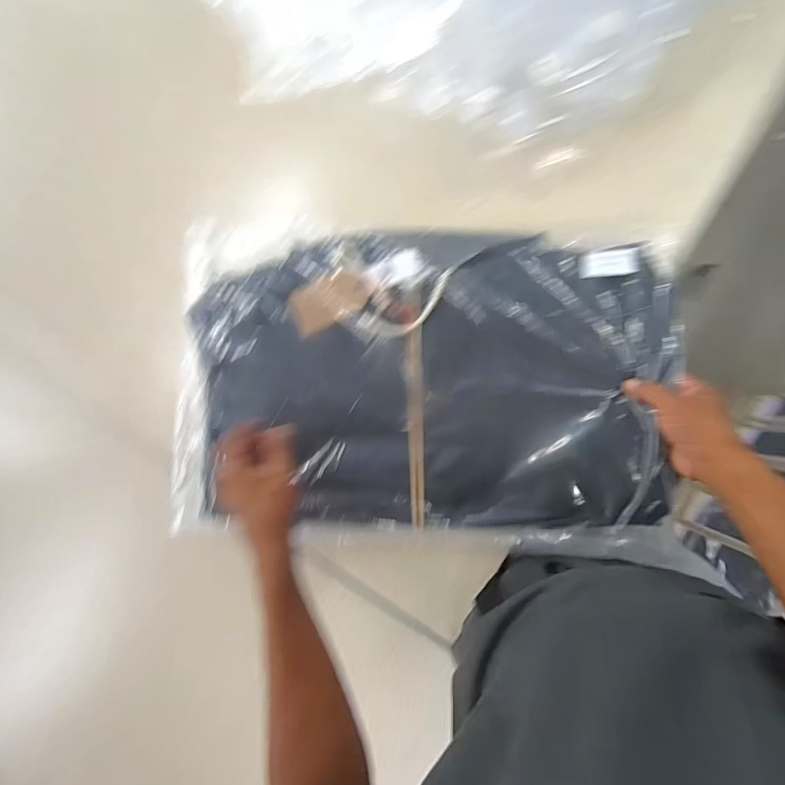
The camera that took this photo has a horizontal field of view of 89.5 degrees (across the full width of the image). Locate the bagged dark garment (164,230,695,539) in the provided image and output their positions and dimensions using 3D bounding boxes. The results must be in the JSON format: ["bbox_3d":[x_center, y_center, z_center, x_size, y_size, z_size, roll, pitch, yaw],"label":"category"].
[{"bbox_3d":[0.014,-0.012,0.483,0.583,0.051,0.359,1,92,7],"label":"bagged dark garment"}]

